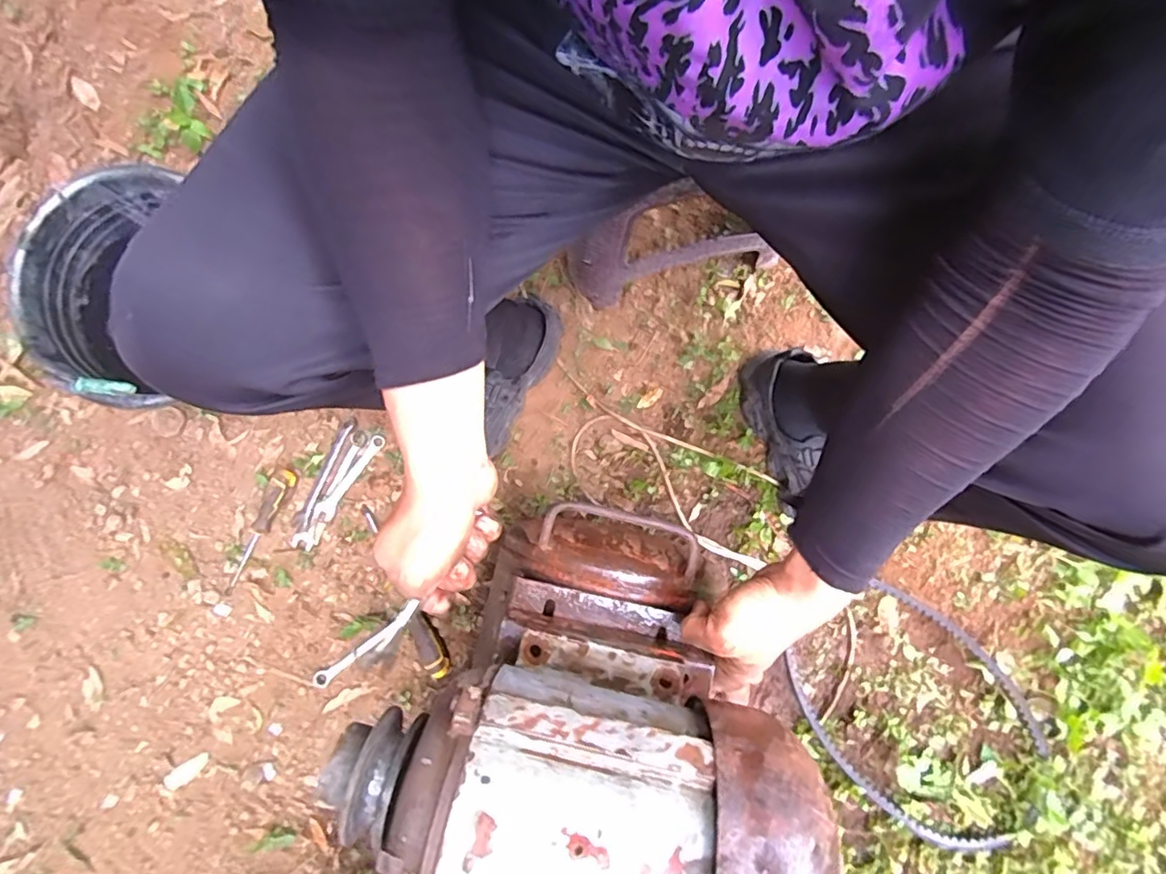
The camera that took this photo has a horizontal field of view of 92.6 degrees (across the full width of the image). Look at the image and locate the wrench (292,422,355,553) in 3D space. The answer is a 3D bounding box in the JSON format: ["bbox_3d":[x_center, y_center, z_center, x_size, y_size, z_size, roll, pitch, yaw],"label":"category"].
[{"bbox_3d":[-0.372,0.066,0.803,0.028,0.016,0.192,18,84,2],"label":"wrench"}]

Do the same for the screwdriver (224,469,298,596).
[{"bbox_3d":[-0.463,0.132,0.793,0.029,0.023,0.191,28,93,6],"label":"screwdriver"}]

